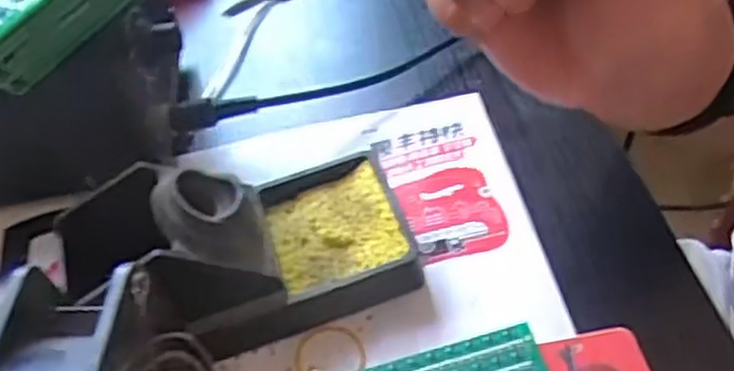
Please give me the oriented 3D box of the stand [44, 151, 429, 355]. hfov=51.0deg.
[{"bbox_3d":[-0.057,0.022,0.340,0.146,0.075,0.071,-18,52,-9],"label":"stand"}]

